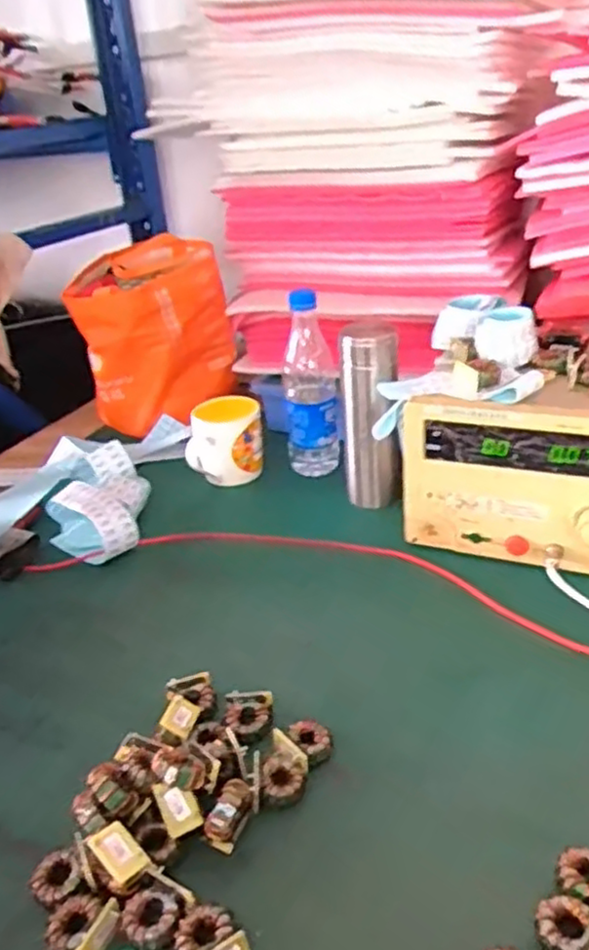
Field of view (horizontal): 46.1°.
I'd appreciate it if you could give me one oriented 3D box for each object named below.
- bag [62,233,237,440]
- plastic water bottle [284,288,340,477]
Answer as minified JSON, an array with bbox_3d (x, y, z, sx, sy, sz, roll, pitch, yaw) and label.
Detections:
[{"bbox_3d":[-0.204,-0.201,1.025,0.212,0.221,0.222,-10,29,-9],"label":"bag"},{"bbox_3d":[0.019,-0.109,0.860,0.064,0.227,0.064,-3,29,4],"label":"plastic water bottle"}]

